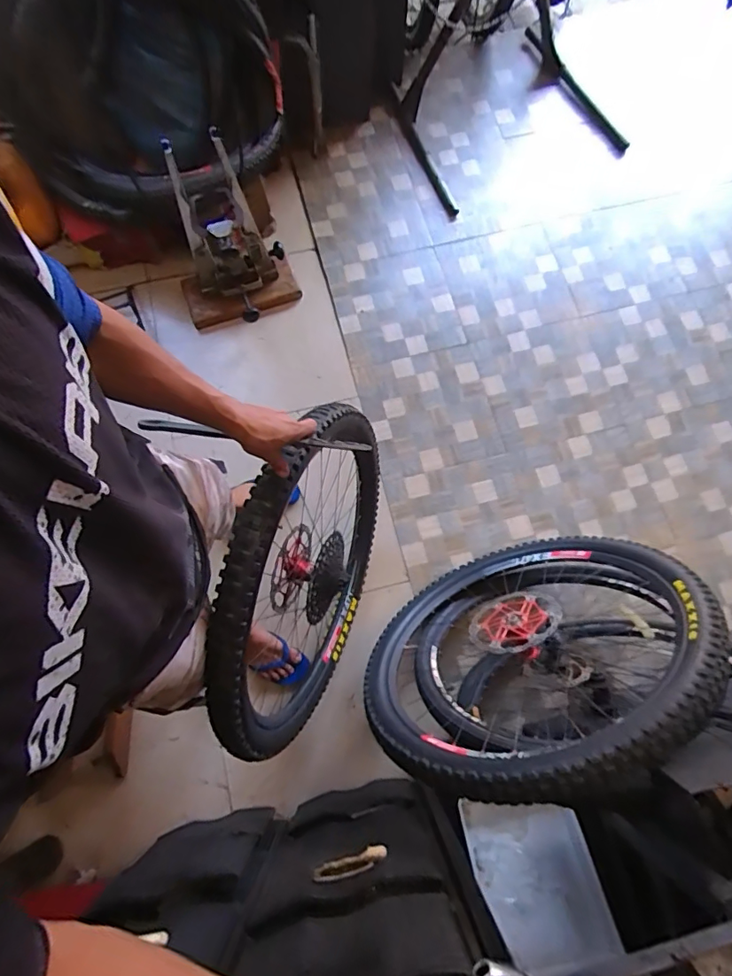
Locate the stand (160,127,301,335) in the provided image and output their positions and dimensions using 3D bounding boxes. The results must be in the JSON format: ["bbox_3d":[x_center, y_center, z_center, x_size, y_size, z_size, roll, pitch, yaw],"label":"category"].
[{"bbox_3d":[-0.417,-0.731,1.472,0.384,0.477,0.327,-30,77,-8],"label":"stand"}]

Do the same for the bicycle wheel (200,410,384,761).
[{"bbox_3d":[-0.109,0.186,1.052,0.183,0.678,0.665,16,76,4],"label":"bicycle wheel"}]

